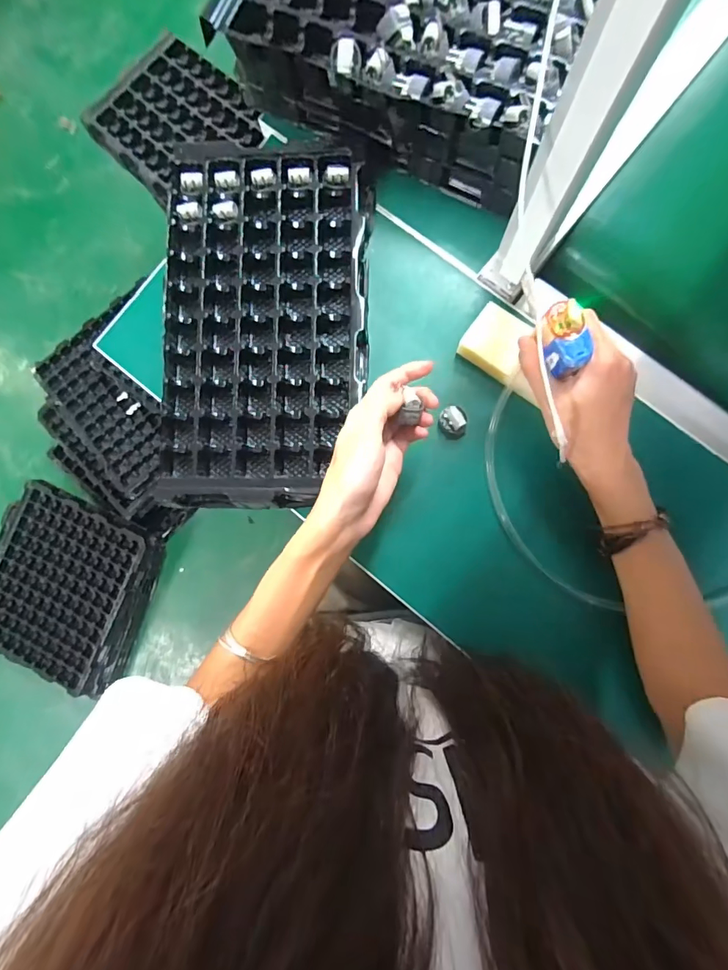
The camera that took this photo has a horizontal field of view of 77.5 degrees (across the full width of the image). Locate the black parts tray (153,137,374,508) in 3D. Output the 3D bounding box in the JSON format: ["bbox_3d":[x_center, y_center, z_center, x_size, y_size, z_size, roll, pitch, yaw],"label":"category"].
[{"bbox_3d":[-0.098,-0.161,0.452,0.197,0.034,0.360,3,85,5],"label":"black parts tray"}]

